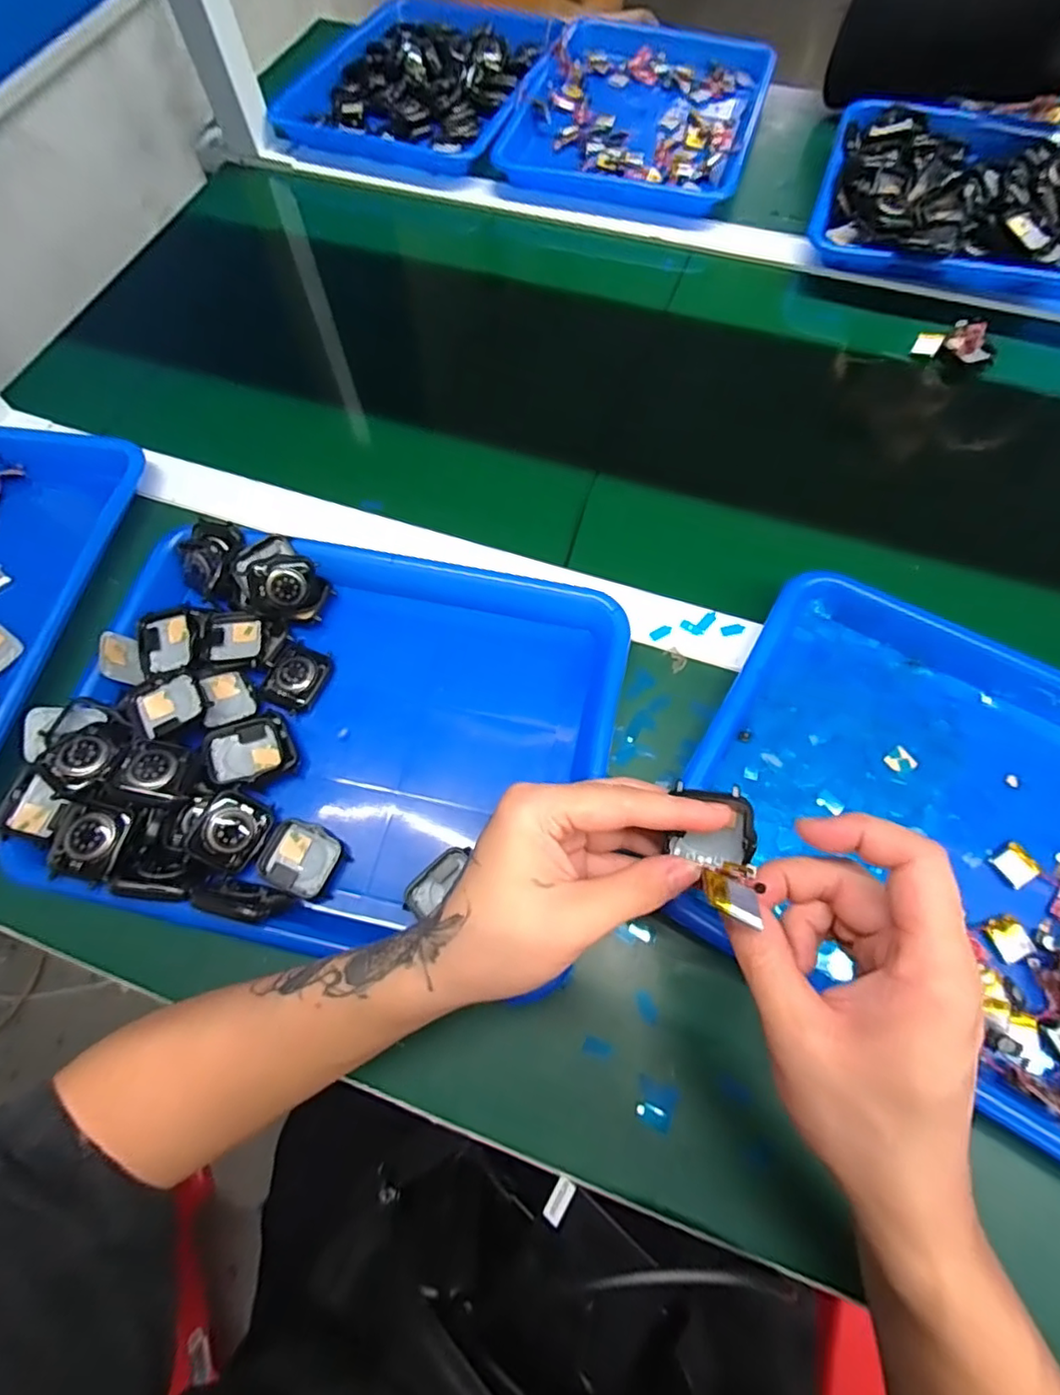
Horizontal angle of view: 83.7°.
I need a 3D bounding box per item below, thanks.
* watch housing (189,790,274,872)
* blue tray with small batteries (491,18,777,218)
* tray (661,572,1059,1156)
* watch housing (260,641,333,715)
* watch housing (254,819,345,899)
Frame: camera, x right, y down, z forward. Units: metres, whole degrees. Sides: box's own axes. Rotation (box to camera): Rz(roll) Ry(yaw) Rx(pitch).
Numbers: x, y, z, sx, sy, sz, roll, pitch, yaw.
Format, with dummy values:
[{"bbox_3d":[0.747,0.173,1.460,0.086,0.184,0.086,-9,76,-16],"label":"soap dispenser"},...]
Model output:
[{"bbox_3d":[-0.173,0.077,0.343,0.035,0.011,0.040,37,66,-27],"label":"watch housing"},{"bbox_3d":[0.128,-0.652,0.651,0.243,0.032,0.310,17,70,8],"label":"blue tray with small batteries"},{"bbox_3d":[0.264,0.083,0.340,0.329,0.037,0.255,28,72,12],"label":"tray"},{"bbox_3d":[-0.156,-0.013,0.397,0.034,0.014,0.044,18,70,9],"label":"watch housing"},{"bbox_3d":[-0.134,0.095,0.349,0.044,0.011,0.038,21,71,10],"label":"watch housing"}]

